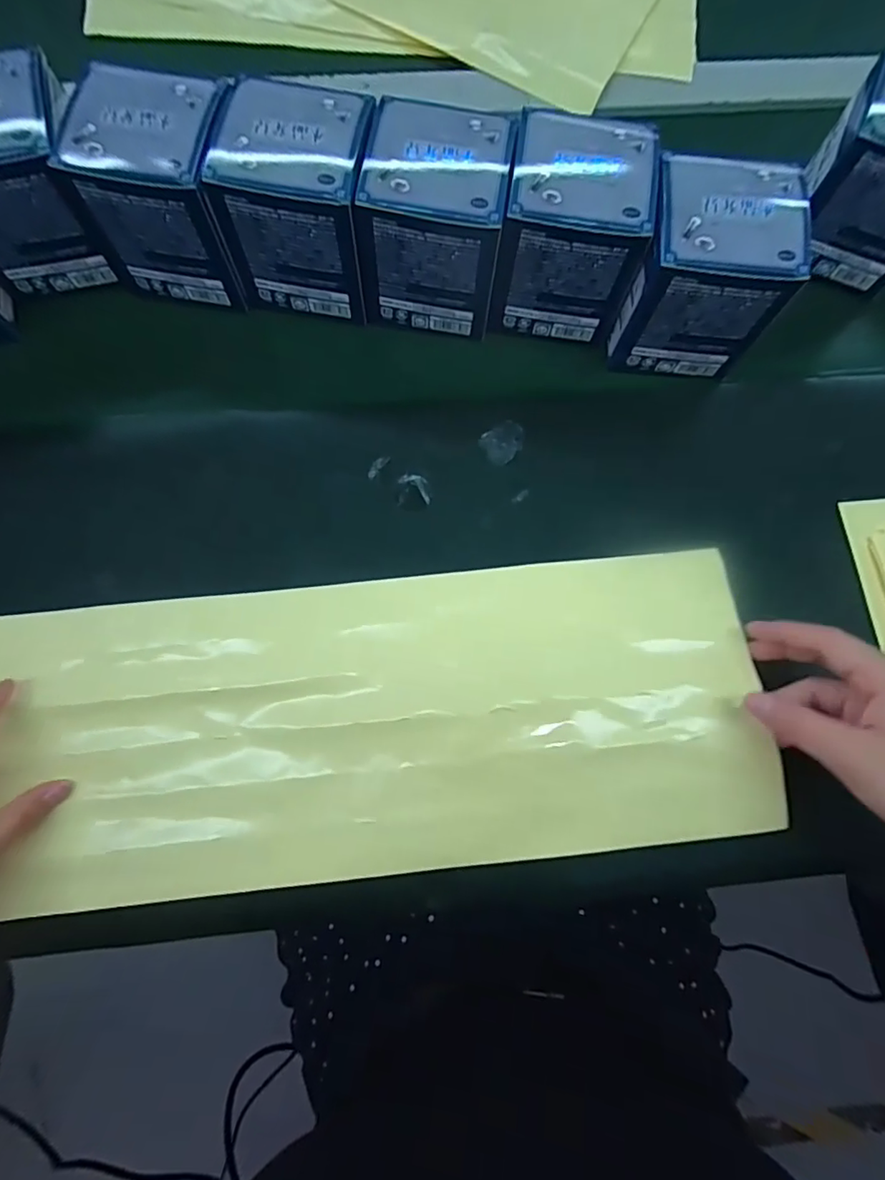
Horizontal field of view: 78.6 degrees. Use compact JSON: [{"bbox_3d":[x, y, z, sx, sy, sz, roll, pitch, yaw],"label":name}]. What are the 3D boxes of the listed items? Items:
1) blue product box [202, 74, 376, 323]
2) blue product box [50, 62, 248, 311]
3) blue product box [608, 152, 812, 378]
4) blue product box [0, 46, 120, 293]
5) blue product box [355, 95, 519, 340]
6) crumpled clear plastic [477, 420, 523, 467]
[{"bbox_3d":[-0.085,-0.238,0.335,0.085,0.087,0.078,8,76,3],"label":"blue product box"},{"bbox_3d":[-0.167,-0.245,0.330,0.085,0.079,0.077,10,76,3],"label":"blue product box"},{"bbox_3d":[0.157,-0.197,0.333,0.084,0.087,0.080,5,76,2],"label":"blue product box"},{"bbox_3d":[-0.255,-0.250,0.332,0.087,0.090,0.083,-7,76,-1],"label":"blue product box"},{"bbox_3d":[-0.003,-0.226,0.334,0.080,0.082,0.076,10,76,3],"label":"blue product box"},{"bbox_3d":[0.040,-0.098,0.356,0.025,0.008,0.033,41,80,10],"label":"crumpled clear plastic"}]

